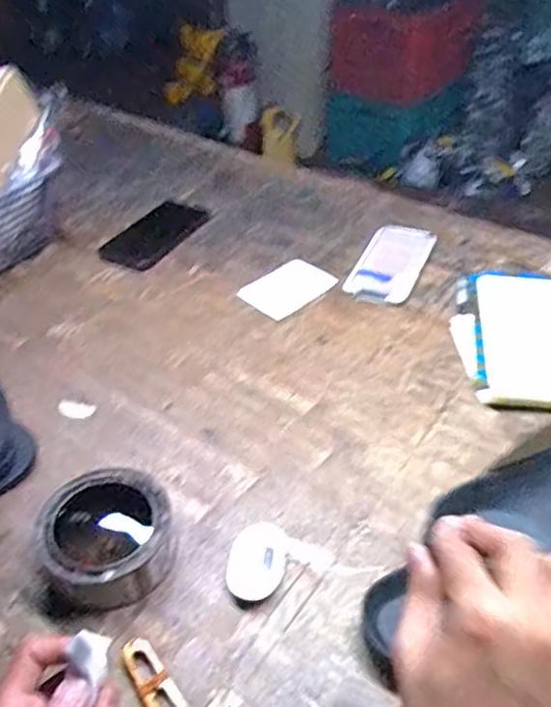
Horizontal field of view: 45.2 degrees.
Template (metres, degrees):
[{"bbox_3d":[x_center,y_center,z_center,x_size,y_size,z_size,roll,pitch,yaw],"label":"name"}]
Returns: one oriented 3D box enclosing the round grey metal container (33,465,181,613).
[{"bbox_3d":[-0.135,0.147,0.536,0.101,0.050,0.103,-1,43,1],"label":"round grey metal container"}]

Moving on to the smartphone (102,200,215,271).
[{"bbox_3d":[-0.172,-0.172,0.952,0.087,0.009,0.172,21,47,22],"label":"smartphone"}]

